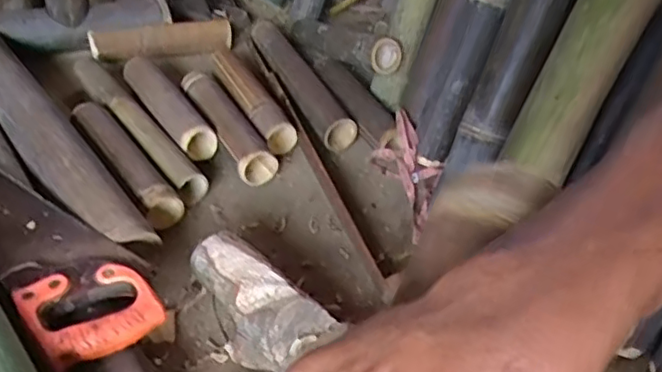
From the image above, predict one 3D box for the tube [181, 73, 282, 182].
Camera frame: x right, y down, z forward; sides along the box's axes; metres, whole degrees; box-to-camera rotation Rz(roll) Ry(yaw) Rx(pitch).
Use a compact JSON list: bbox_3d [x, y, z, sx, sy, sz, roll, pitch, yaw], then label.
[{"bbox_3d":[-0.164,-0.099,0.958,0.062,0.050,0.256,-18,44,-29],"label":"tube"}]

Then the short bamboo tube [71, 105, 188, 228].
[{"bbox_3d":[-0.292,-0.040,0.865,0.059,0.043,0.268,-22,46,-32],"label":"short bamboo tube"}]

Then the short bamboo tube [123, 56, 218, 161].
[{"bbox_3d":[-0.258,-0.131,0.970,0.057,0.056,0.250,-20,45,-30],"label":"short bamboo tube"}]

